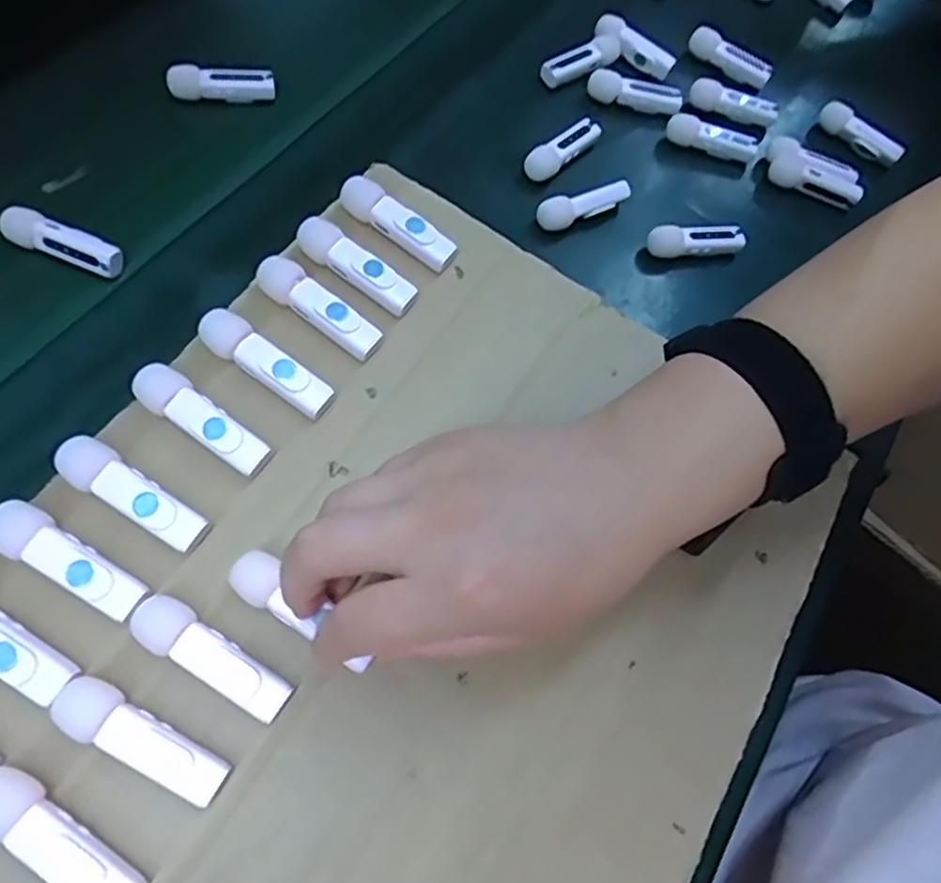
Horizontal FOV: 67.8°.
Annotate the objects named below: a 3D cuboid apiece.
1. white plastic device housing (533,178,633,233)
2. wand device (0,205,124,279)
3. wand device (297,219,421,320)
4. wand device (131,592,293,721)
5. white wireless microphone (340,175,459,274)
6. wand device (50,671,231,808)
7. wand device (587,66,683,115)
[{"bbox_3d":[0.072,-0.149,0.441,0.064,0.022,0.017,-22,69,-17],"label":"white plastic device housing"},{"bbox_3d":[-0.220,-0.108,0.379,0.062,0.020,0.018,18,64,1],"label":"wand device"},{"bbox_3d":[-0.055,-0.085,0.338,0.063,0.011,0.017,36,64,0],"label":"wand device"},{"bbox_3d":[-0.096,0.081,0.262,0.063,0.018,0.019,32,65,8],"label":"wand device"},{"bbox_3d":[-0.036,-0.111,0.353,0.064,0.013,0.016,36,65,1],"label":"white wireless microphone"},{"bbox_3d":[-0.116,0.106,0.249,0.063,0.018,0.019,27,64,6],"label":"wand device"},{"bbox_3d":[0.115,-0.245,0.486,0.064,0.022,0.019,9,64,-3],"label":"wand device"}]

